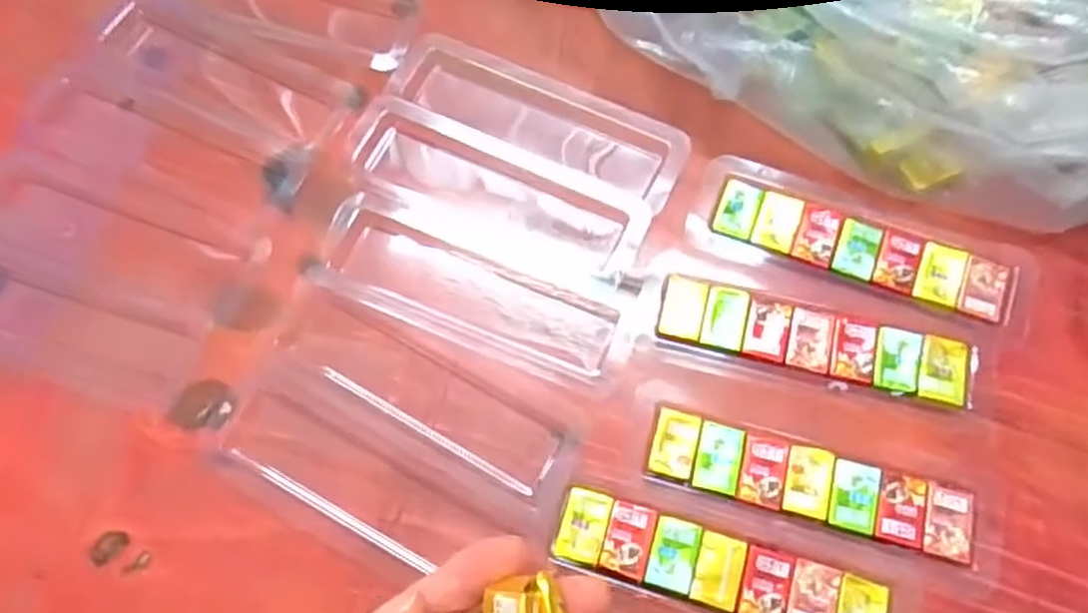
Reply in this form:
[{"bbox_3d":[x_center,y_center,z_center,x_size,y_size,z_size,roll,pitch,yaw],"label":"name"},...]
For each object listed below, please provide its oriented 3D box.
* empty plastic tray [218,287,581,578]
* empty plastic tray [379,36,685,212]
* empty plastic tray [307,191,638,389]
[{"bbox_3d":[-0.057,0.054,0.292,0.129,0.008,0.076,27,73,11],"label":"empty plastic tray"},{"bbox_3d":[-0.001,-0.089,0.334,0.137,0.009,0.044,26,73,11],"label":"empty plastic tray"},{"bbox_3d":[-0.030,-0.009,0.313,0.138,0.006,0.046,21,72,9],"label":"empty plastic tray"}]

